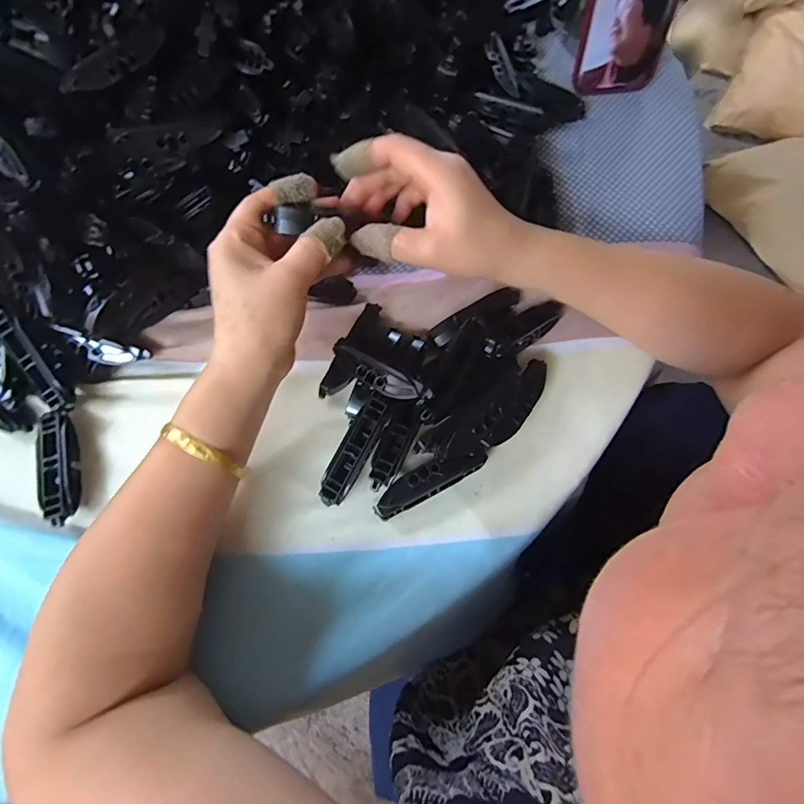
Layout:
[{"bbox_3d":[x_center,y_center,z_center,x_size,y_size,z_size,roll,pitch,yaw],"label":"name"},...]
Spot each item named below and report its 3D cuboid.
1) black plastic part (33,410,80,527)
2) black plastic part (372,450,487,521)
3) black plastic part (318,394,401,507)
[{"bbox_3d":[-0.235,0.046,0.303,0.019,0.017,0.078,-17,71,-5],"label":"black plastic part"},{"bbox_3d":[0.018,0.051,0.293,0.079,0.009,0.021,-28,72,-9],"label":"black plastic part"},{"bbox_3d":[-0.030,0.030,0.298,0.020,0.013,0.080,30,88,11],"label":"black plastic part"}]

